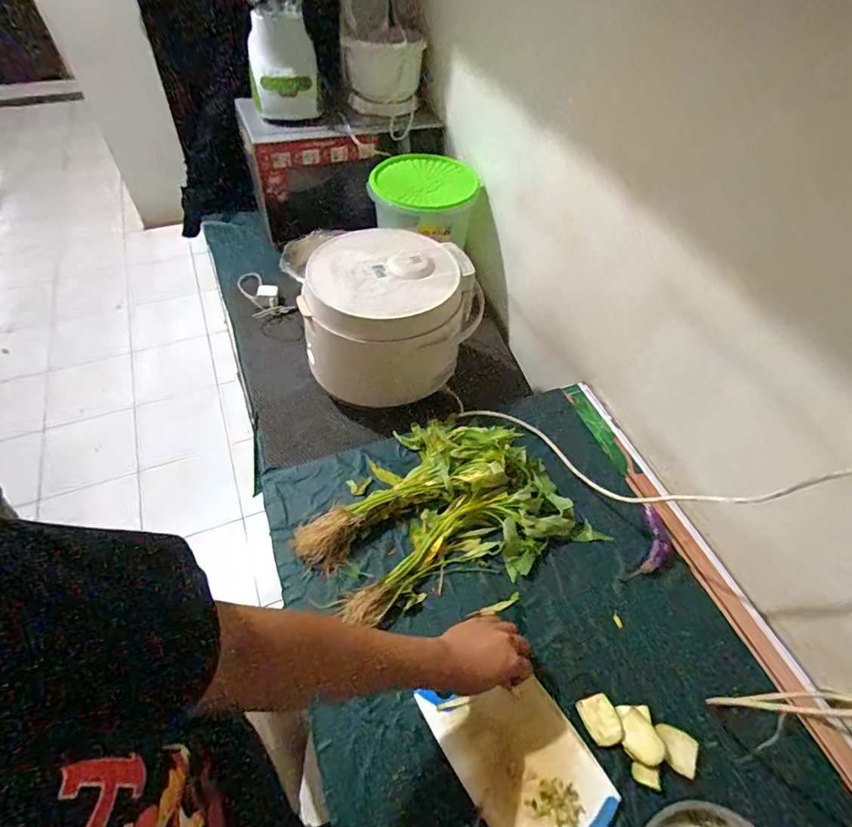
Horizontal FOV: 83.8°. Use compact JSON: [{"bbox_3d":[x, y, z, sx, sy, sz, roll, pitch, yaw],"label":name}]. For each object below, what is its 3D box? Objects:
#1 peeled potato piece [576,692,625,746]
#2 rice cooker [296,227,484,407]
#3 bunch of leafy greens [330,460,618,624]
[{"bbox_3d":[0.224,0.390,0.605,0.045,0.006,0.054,-15,55,-13],"label":"peeled potato piece"},{"bbox_3d":[-0.062,-0.189,0.917,0.290,0.205,0.273,1,53,-1],"label":"rice cooker"},{"bbox_3d":[0.061,0.202,0.718,0.406,0.044,0.153,-22,57,-17],"label":"bunch of leafy greens"}]

